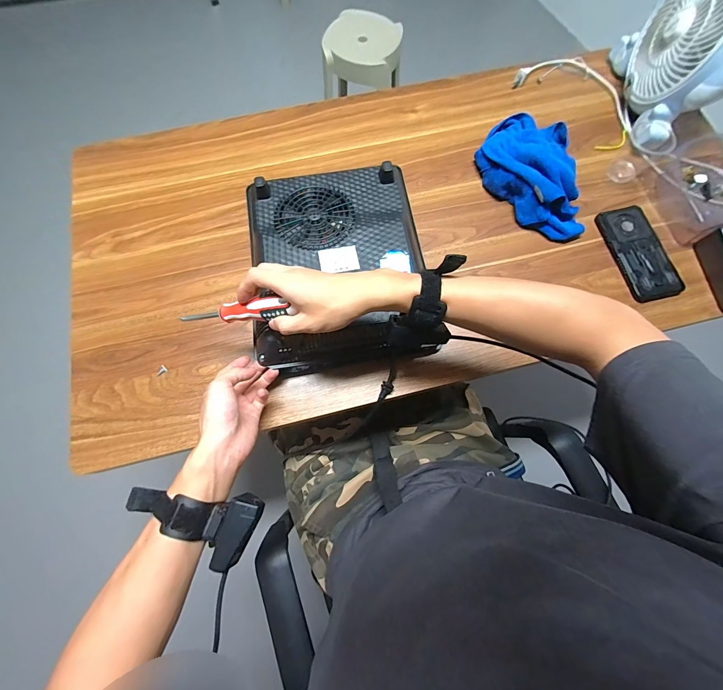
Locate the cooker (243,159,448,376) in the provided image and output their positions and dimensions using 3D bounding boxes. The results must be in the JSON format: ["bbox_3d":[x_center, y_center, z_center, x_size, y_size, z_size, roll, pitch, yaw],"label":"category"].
[{"bbox_3d":[-0.034,-0.129,0.513,0.269,0.067,0.317,-8,73,-2],"label":"cooker"}]

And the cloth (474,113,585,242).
[{"bbox_3d":[0.291,-0.299,0.565,0.156,0.062,0.243,-1,73,0],"label":"cloth"}]

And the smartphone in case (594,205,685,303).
[{"bbox_3d":[0.462,-0.154,0.546,0.086,0.017,0.165,-13,73,-4],"label":"smartphone in case"}]

